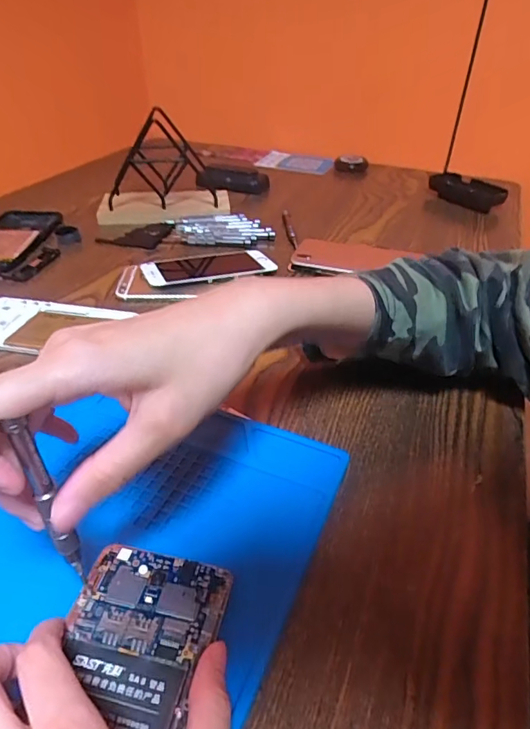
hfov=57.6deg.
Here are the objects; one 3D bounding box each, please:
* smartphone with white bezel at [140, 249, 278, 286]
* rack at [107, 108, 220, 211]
[{"bbox_3d":[-0.061,-0.105,0.509,0.130,0.012,0.069,-13,40,-18],"label":"smartphone with white bezel"},{"bbox_3d":[-0.138,-0.268,0.627,0.137,0.111,0.100,-5,38,-9],"label":"rack"}]

